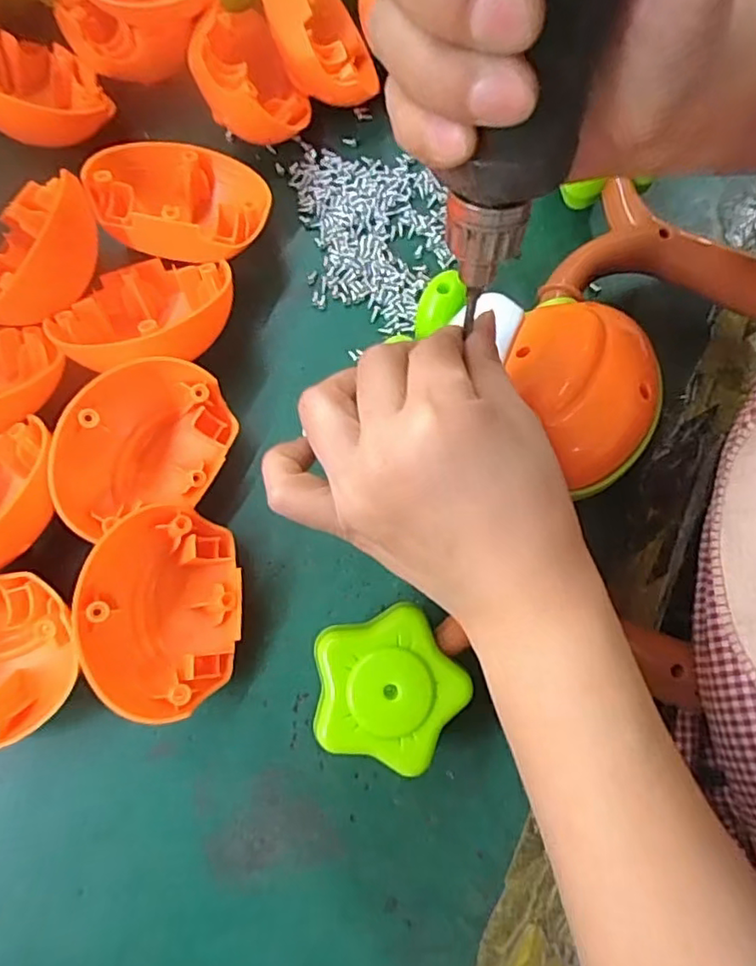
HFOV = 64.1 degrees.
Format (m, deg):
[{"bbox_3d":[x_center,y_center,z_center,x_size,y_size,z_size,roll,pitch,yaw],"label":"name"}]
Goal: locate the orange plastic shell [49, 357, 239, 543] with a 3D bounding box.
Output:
[{"bbox_3d":[-0.114,-0.016,0.294,0.088,0.045,0.072,-16,77,-5],"label":"orange plastic shell"}]

